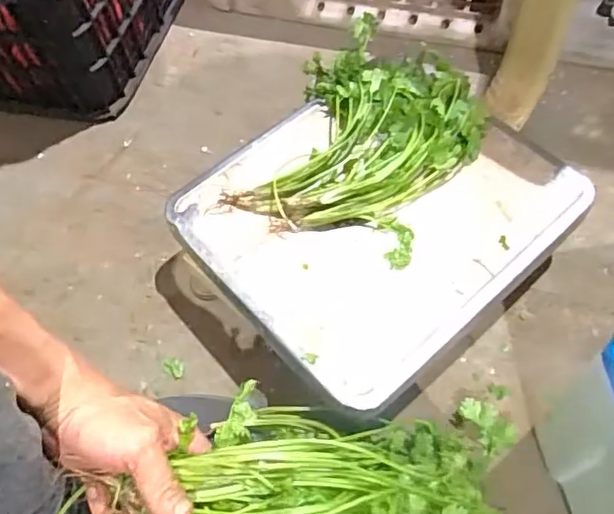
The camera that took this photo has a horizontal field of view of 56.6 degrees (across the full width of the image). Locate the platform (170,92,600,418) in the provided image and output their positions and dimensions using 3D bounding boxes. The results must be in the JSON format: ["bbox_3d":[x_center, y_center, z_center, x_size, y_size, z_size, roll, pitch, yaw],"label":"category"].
[{"bbox_3d":[0.067,-0.057,0.563,0.324,0.024,0.293,-39,64,-18],"label":"platform"}]

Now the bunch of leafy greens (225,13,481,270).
[{"bbox_3d":[0.060,-0.123,0.579,0.201,0.049,0.251,23,63,17],"label":"bunch of leafy greens"}]

